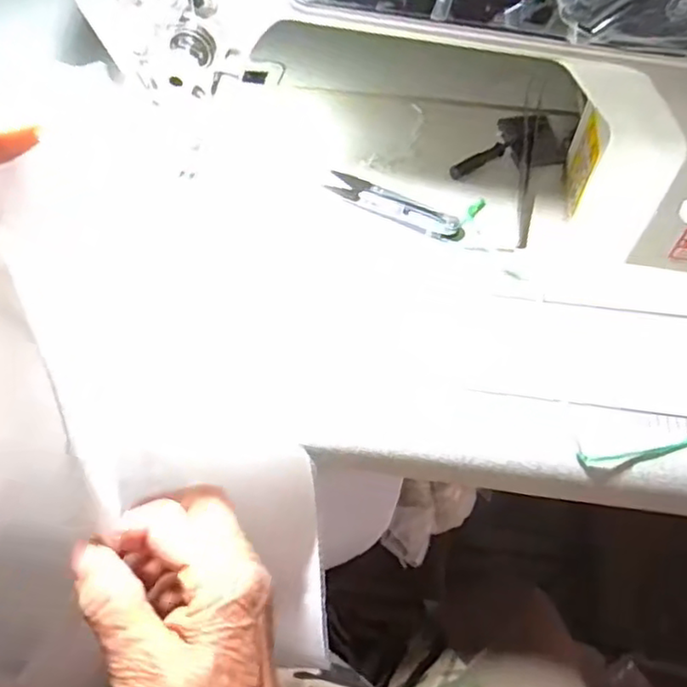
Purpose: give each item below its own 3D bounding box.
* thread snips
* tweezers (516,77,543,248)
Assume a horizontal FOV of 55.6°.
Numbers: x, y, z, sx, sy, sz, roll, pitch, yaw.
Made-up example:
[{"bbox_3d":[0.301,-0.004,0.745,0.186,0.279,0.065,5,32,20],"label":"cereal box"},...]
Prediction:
[{"bbox_3d":[0.034,-0.089,0.426,0.094,0.006,0.027,26,60,14],"label":"thread snips"},{"bbox_3d":[0.126,-0.126,0.440,0.011,0.018,0.143,9,57,4],"label":"tweezers"}]

